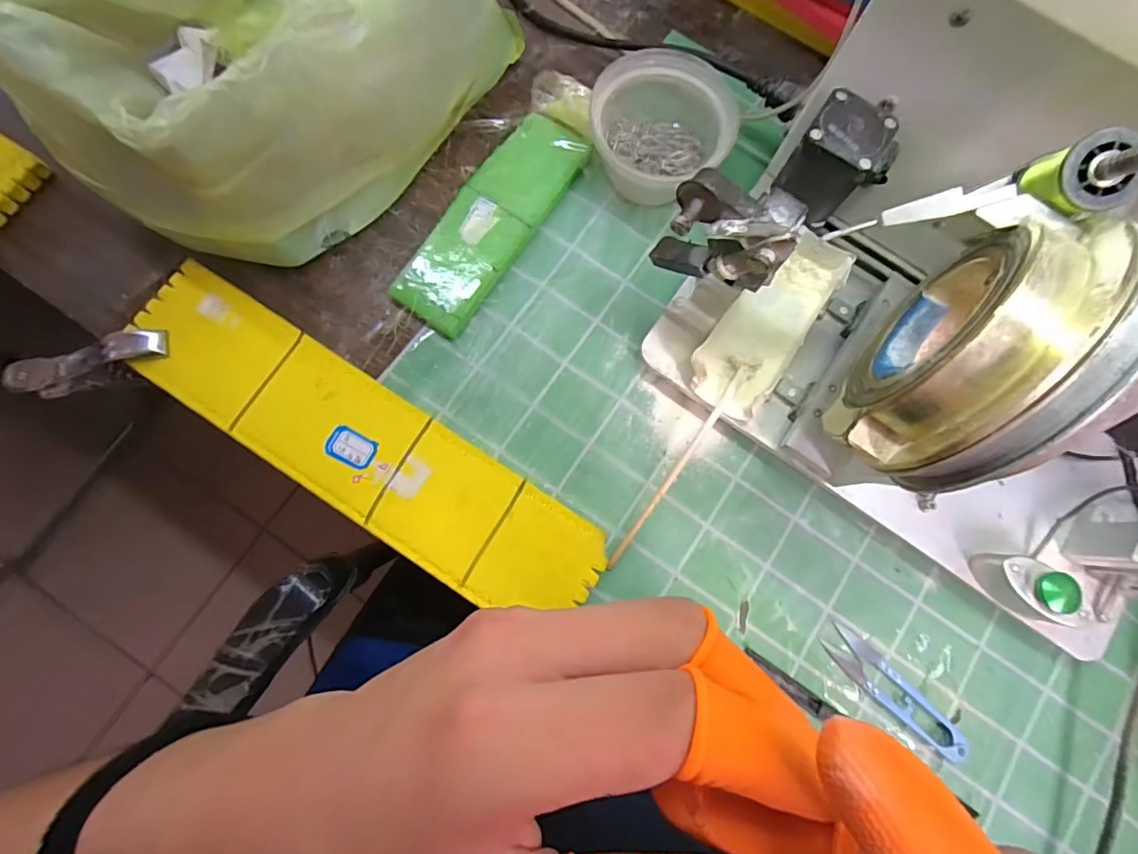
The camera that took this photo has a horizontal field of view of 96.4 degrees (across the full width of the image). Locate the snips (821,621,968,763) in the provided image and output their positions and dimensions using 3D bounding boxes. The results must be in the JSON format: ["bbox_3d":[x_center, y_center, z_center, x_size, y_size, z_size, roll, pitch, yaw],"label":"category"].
[{"bbox_3d":[0.209,0.170,0.324,0.024,0.009,0.101,-44,83,-8],"label":"snips"}]

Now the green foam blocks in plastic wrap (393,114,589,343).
[{"bbox_3d":[-0.056,-0.152,0.372,0.060,0.015,0.179,34,81,5],"label":"green foam blocks in plastic wrap"}]

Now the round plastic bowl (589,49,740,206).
[{"bbox_3d":[0.063,-0.213,0.373,0.098,0.056,0.092,0,80,-1],"label":"round plastic bowl"}]

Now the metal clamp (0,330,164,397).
[{"bbox_3d":[-0.326,-0.044,0.350,0.120,0.036,0.020,-15,80,11],"label":"metal clamp"}]

